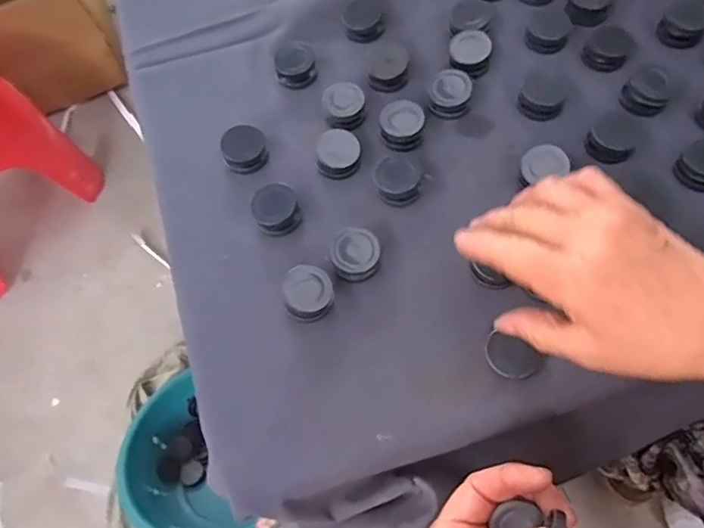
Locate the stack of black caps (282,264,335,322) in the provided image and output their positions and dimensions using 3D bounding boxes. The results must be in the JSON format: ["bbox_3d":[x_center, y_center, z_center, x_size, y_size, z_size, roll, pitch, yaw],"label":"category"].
[{"bbox_3d":[-0.029,0.019,0.383,0.032,0.014,0.035,-12,63,-2],"label":"stack of black caps"}]

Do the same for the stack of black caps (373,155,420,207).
[{"bbox_3d":[0.032,-0.059,0.410,0.031,0.019,0.028,-3,63,2],"label":"stack of black caps"}]

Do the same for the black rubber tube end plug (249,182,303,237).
[{"bbox_3d":[-0.053,-0.038,0.408,0.032,0.023,0.031,-2,63,3],"label":"black rubber tube end plug"}]

